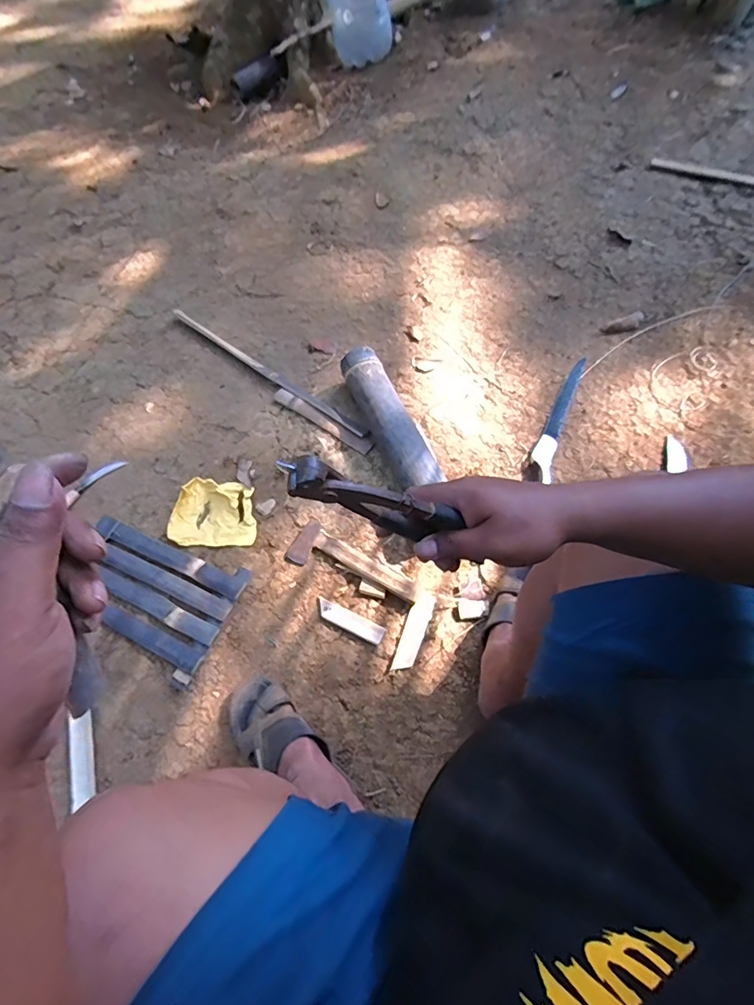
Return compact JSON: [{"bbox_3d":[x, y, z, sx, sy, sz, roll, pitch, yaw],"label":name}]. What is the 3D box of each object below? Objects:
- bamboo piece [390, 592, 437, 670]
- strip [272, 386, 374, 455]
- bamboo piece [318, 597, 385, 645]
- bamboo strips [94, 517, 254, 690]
[{"bbox_3d":[0.068,0.234,0.847,0.038,0.010,0.144,20,65,11],"label":"bamboo piece"},{"bbox_3d":[-0.126,-0.191,1.067,0.272,0.016,0.035,32,68,16],"label":"strip"},{"bbox_3d":[-0.051,0.218,0.860,0.136,0.007,0.035,24,66,13],"label":"bamboo piece"},{"bbox_3d":[-0.440,0.178,0.892,0.327,0.031,0.215,19,65,11],"label":"bamboo strips"}]

